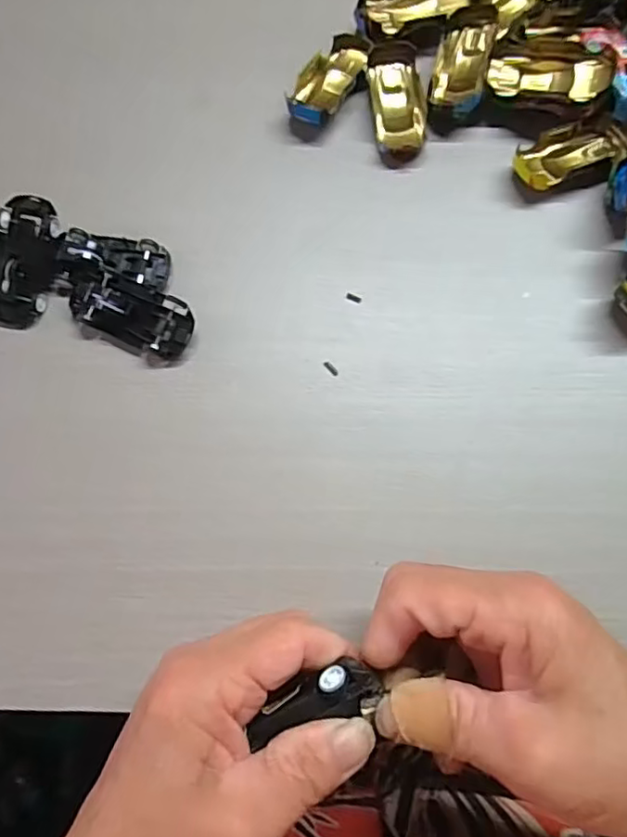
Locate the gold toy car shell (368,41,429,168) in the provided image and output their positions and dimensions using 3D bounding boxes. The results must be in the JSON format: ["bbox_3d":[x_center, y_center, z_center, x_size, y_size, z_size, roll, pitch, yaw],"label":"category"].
[{"bbox_3d":[0.047,-0.176,0.325,0.028,0.017,0.068,-7,75,0],"label":"gold toy car shell"}]

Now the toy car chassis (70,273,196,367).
[{"bbox_3d":[-0.091,-0.051,0.287,0.062,0.017,0.032,23,77,7],"label":"toy car chassis"}]

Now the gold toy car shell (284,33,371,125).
[{"bbox_3d":[0.009,-0.192,0.332,0.029,0.018,0.068,29,77,9],"label":"gold toy car shell"}]

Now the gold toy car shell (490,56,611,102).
[{"bbox_3d":[0.126,-0.184,0.313,0.061,0.013,0.028,16,75,21],"label":"gold toy car shell"}]

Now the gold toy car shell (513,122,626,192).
[{"bbox_3d":[0.139,-0.142,0.315,0.068,0.015,0.032,-21,75,-4],"label":"gold toy car shell"}]

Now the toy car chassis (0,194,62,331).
[{"bbox_3d":[-0.148,-0.079,0.294,0.030,0.014,0.066,10,88,4],"label":"toy car chassis"}]

